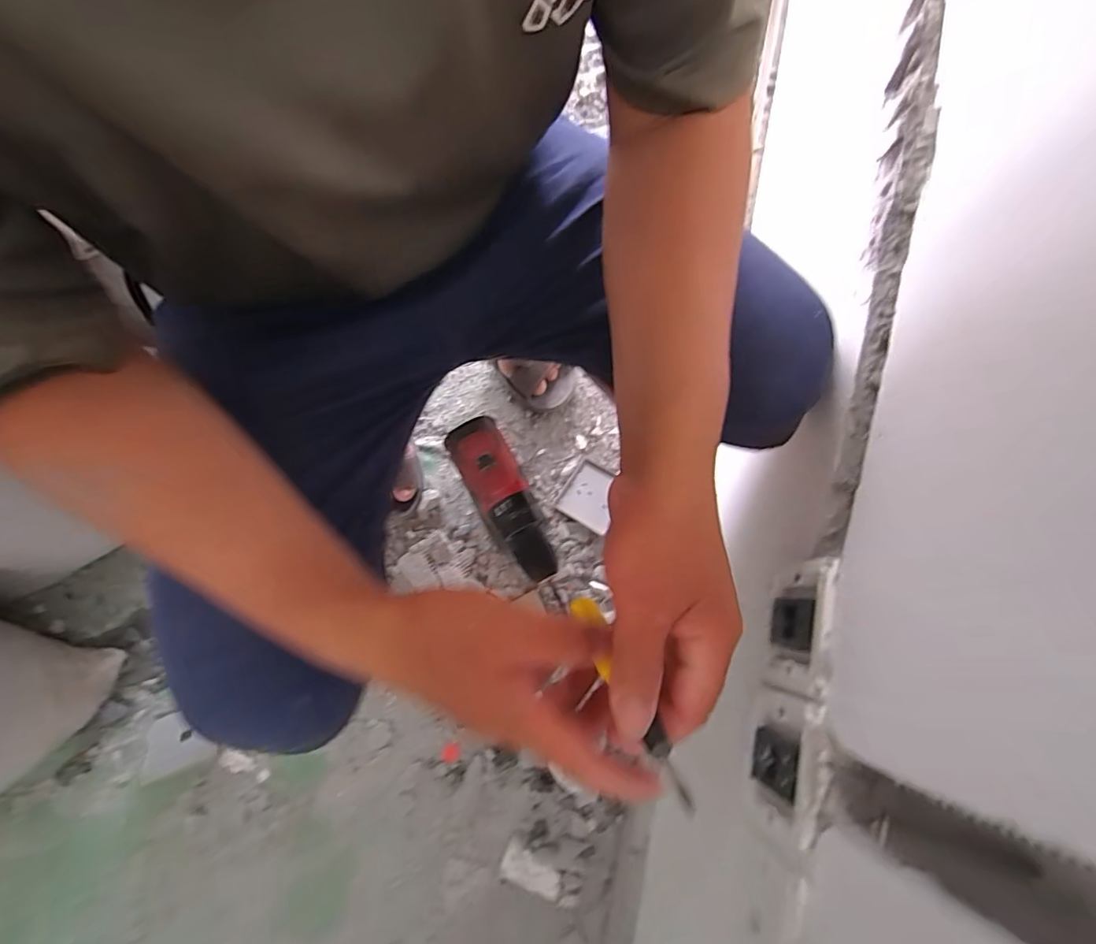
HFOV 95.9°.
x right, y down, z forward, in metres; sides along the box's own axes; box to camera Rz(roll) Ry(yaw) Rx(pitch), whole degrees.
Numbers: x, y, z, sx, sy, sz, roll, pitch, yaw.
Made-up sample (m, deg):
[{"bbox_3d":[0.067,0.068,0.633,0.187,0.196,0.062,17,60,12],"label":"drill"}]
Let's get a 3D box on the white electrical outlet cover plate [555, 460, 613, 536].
[{"bbox_3d":[0.062,0.033,0.689,0.080,0.008,0.081,29,78,24],"label":"white electrical outlet cover plate"}]

